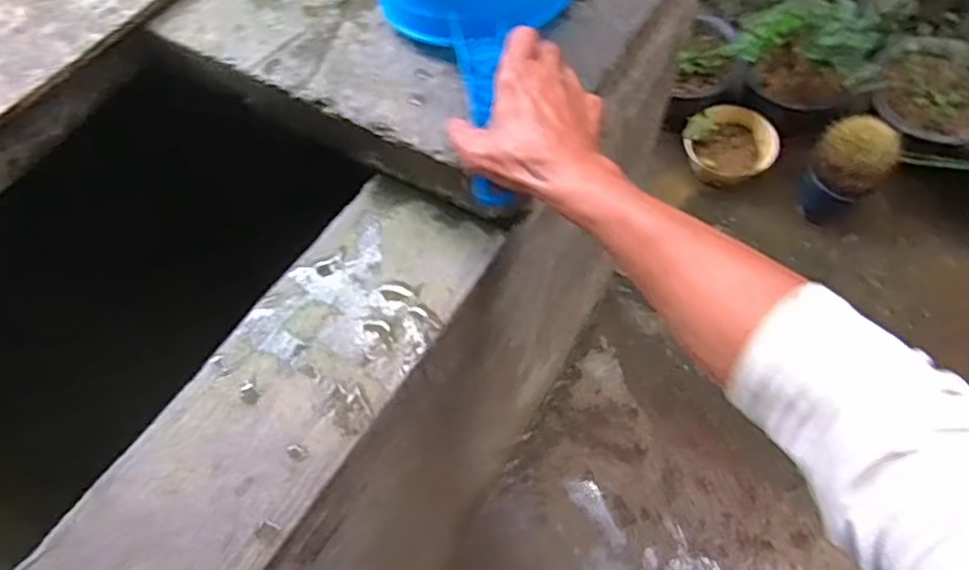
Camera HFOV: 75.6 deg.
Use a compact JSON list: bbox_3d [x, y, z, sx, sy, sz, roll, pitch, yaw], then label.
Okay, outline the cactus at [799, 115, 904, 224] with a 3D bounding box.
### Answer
[{"bbox_3d":[0.919,-0.288,1.604,0.172,0.282,0.164,-1,65,3],"label":"cactus"}]

